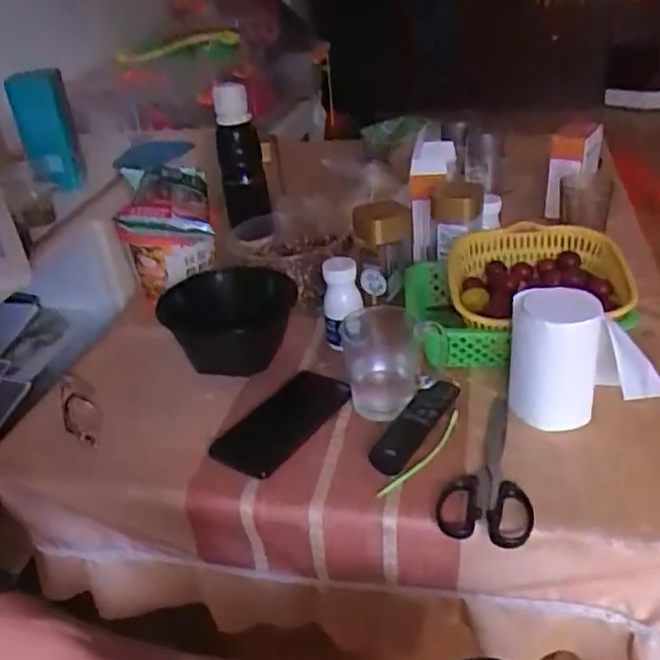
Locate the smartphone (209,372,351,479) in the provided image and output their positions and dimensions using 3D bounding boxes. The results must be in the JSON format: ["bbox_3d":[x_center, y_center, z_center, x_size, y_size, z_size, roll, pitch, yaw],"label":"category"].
[{"bbox_3d":[-0.049,0.095,0.719,0.082,0.007,0.163,17,38,35],"label":"smartphone"}]

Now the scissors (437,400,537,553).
[{"bbox_3d":[0.152,0.123,0.641,0.079,0.020,0.196,3,31,16],"label":"scissors"}]

